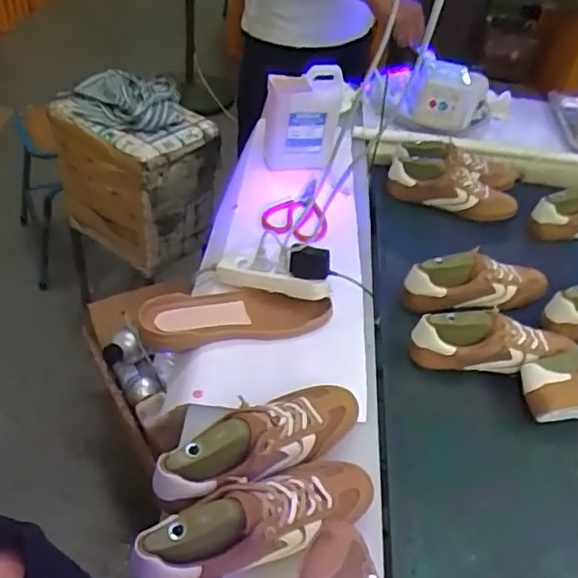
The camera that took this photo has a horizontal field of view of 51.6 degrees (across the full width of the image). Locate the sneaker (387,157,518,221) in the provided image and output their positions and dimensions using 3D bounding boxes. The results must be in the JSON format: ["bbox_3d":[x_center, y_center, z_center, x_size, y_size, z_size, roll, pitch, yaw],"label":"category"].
[{"bbox_3d":[0.330,-0.204,1.203,0.256,0.085,0.090,20,41,10],"label":"sneaker"}]

